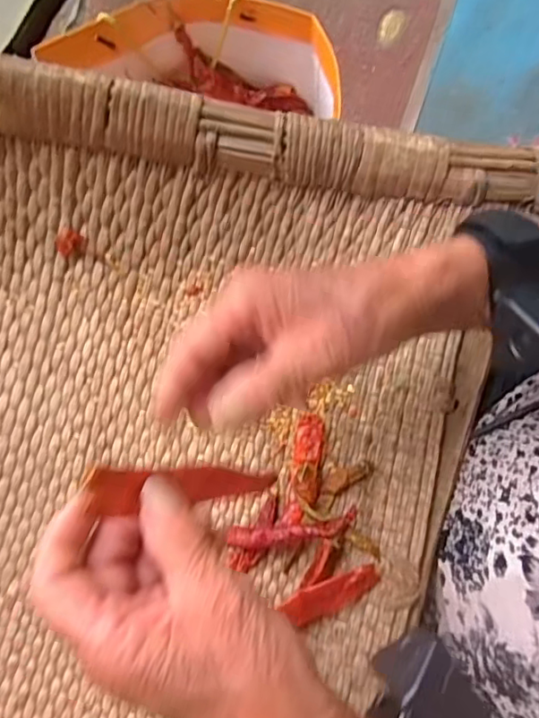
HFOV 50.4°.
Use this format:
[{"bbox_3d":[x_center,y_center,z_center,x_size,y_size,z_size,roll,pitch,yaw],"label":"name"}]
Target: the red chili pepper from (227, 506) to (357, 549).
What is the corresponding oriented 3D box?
[{"bbox_3d":[0.013,0.102,0.341,0.078,0.010,0.015,-13,78,17],"label":"red chili pepper"}]

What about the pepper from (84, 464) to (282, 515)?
[{"bbox_3d":[-0.033,0.057,0.260,0.009,0.106,0.017,-13,75,43],"label":"pepper"}]

